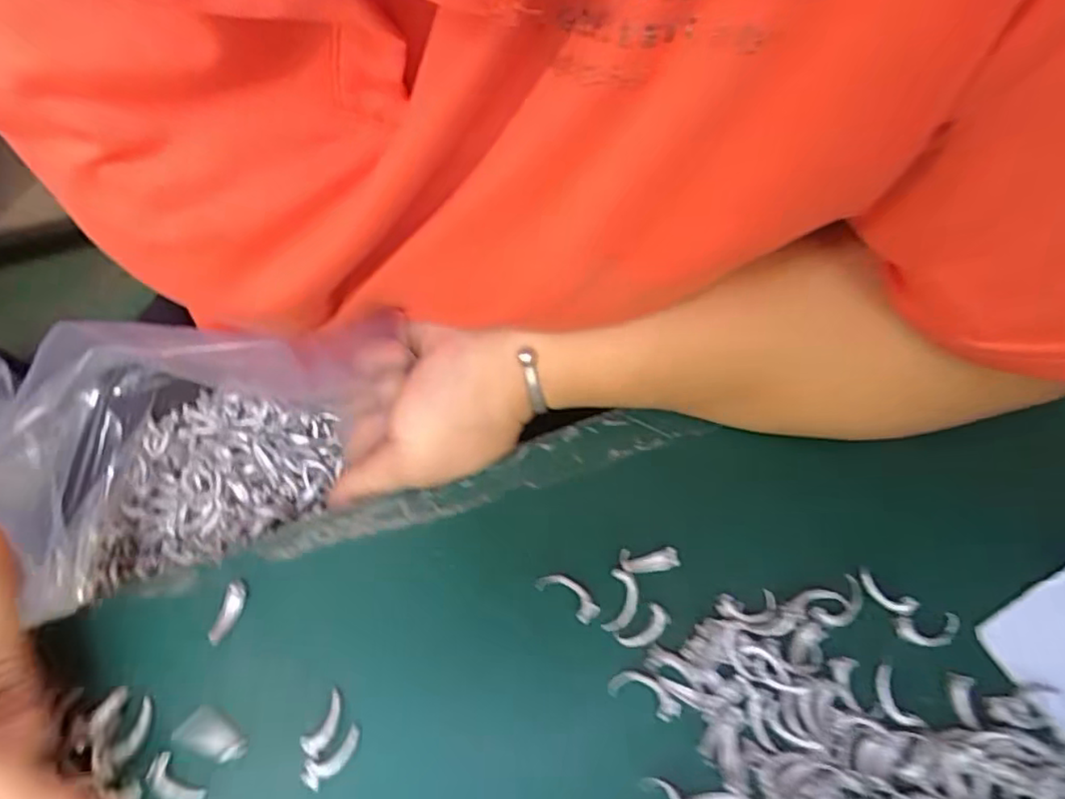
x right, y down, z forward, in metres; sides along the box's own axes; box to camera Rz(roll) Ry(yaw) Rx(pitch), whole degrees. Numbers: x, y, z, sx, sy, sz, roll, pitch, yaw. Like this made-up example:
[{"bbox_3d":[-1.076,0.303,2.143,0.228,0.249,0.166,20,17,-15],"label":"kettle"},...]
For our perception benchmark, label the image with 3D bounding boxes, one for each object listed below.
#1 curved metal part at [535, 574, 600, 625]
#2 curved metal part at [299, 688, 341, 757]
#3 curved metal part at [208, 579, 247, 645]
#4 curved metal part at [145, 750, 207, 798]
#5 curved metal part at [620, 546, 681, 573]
[{"bbox_3d":[0.014,0.073,0.236,0.025,0.006,0.010,33,67,17],"label":"curved metal part"},{"bbox_3d":[-0.071,0.111,0.215,0.009,0.004,0.020,28,66,15],"label":"curved metal part"},{"bbox_3d":[-0.112,0.078,0.232,0.008,0.004,0.022,15,63,9],"label":"curved metal part"},{"bbox_3d":[-0.118,0.126,0.207,0.022,0.004,0.010,28,66,15],"label":"curved metal part"},{"bbox_3d":[0.044,0.061,0.240,0.021,0.008,0.008,-3,62,0],"label":"curved metal part"}]

